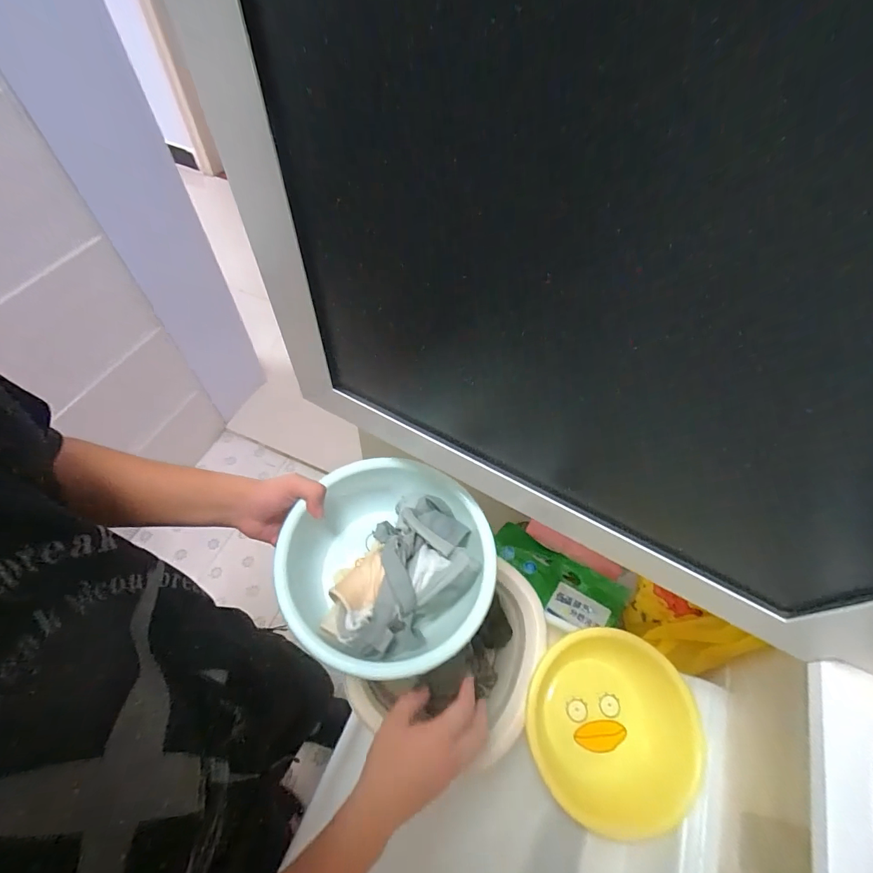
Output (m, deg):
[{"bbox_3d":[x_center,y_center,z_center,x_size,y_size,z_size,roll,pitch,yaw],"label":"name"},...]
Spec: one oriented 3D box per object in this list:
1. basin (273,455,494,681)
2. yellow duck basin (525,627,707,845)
[{"bbox_3d":[-0.057,0.144,0.481,0.211,0.078,0.222,-16,59,-15],"label":"basin"},{"bbox_3d":[0.244,0.402,0.594,0.225,0.083,0.229,2,56,-3],"label":"yellow duck basin"}]

